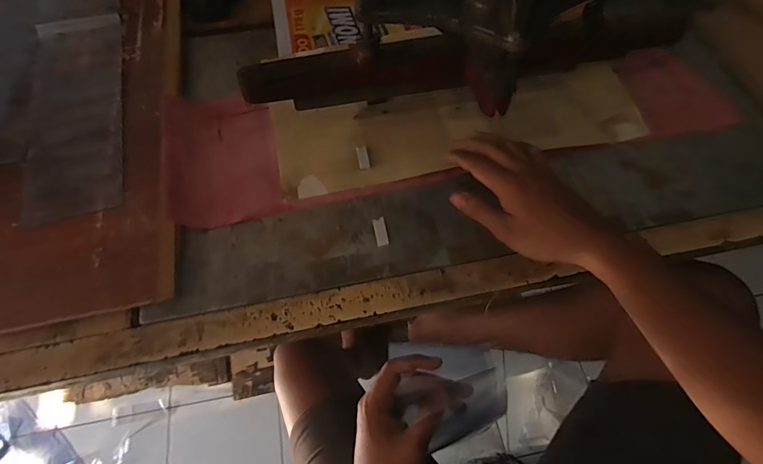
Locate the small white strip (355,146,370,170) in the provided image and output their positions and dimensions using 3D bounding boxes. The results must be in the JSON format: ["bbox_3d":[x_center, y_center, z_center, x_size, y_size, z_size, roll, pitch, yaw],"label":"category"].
[{"bbox_3d":[-0.021,-0.085,0.473,0.012,0.004,0.029,-9,63,-7],"label":"small white strip"}]

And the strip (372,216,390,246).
[{"bbox_3d":[-0.001,0.000,0.426,0.013,0.008,0.031,-9,63,-7],"label":"strip"}]

